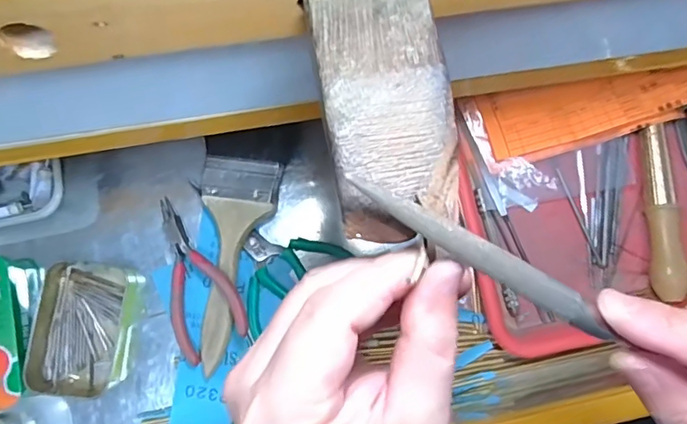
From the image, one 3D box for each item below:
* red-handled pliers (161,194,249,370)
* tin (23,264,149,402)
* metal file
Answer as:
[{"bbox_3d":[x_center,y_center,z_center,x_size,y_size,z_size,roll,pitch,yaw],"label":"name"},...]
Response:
[{"bbox_3d":[-0.118,0.047,0.387,0.056,0.015,0.123,-31,74,22],"label":"red-handled pliers"},{"bbox_3d":[-0.193,0.087,0.379,0.064,0.024,0.095,6,73,0],"label":"tin"},{"bbox_3d":[0.052,0.016,0.175,0.110,0.004,0.012,29,74,-14],"label":"metal file"}]

